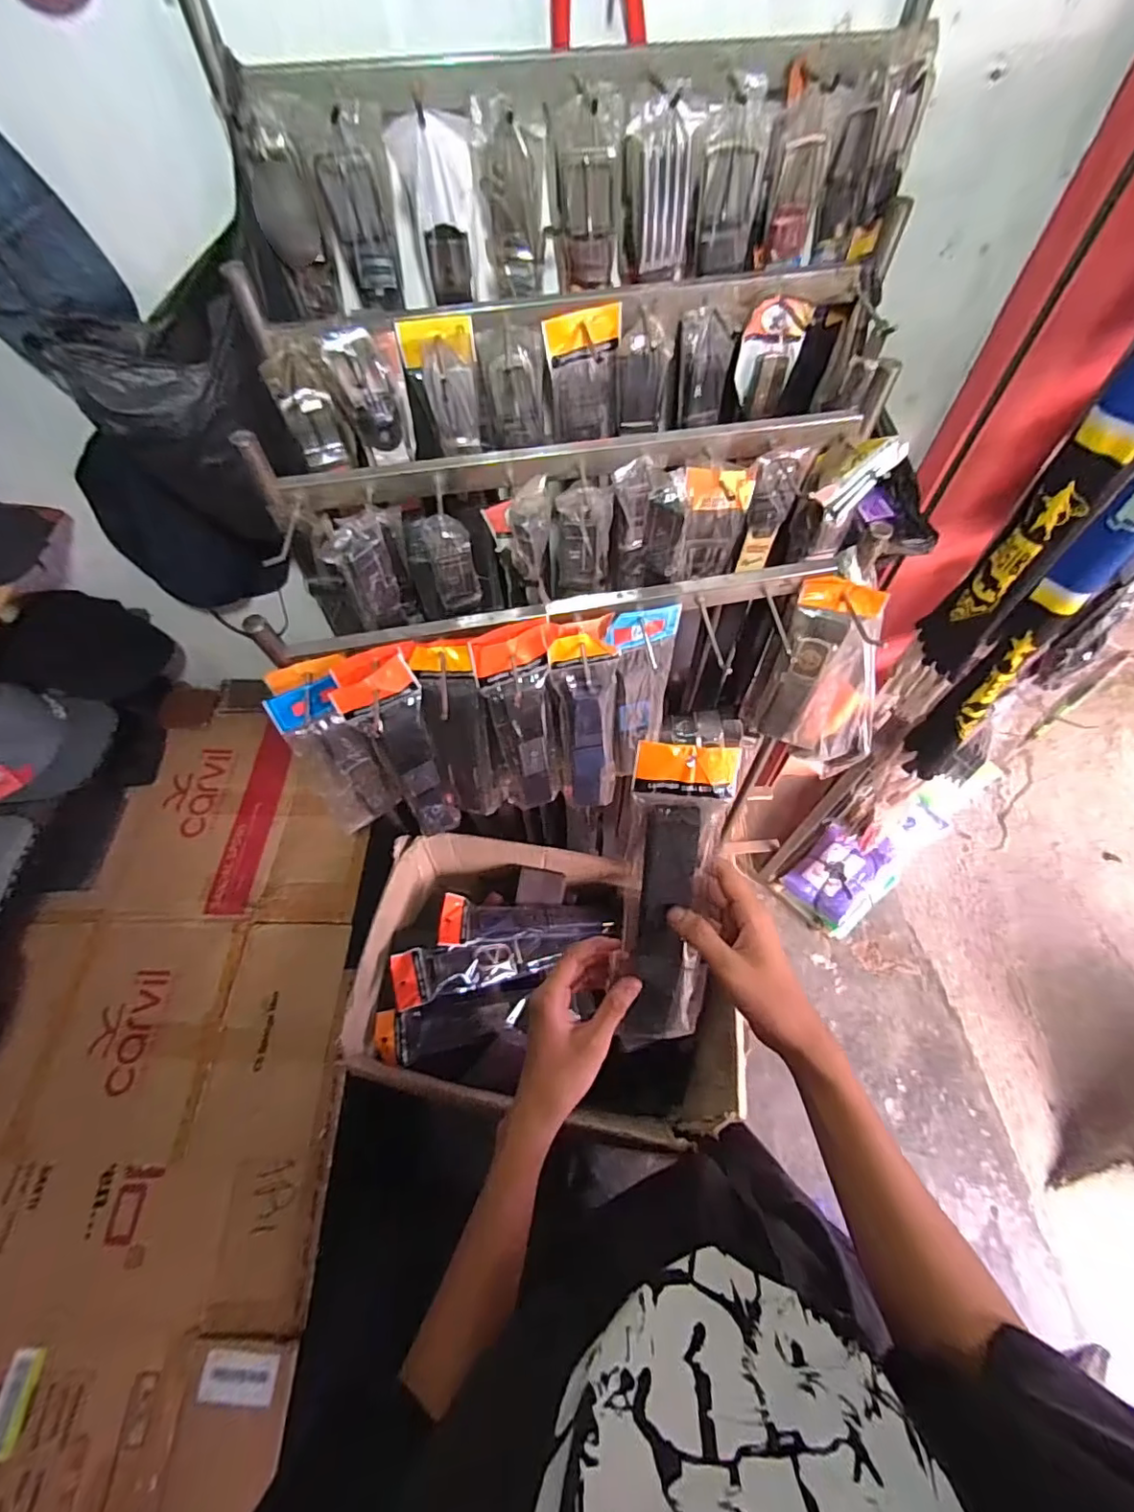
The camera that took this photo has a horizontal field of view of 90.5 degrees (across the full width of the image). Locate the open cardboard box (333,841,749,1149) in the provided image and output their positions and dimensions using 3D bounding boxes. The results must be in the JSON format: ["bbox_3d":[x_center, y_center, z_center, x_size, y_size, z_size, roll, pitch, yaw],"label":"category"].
[{"bbox_3d":[-0.021,0.363,0.930,0.561,0.222,0.369,10,60,8],"label":"open cardboard box"}]

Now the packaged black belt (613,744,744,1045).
[{"bbox_3d":[0.086,0.123,0.458,0.077,0.280,0.024,3,20,3],"label":"packaged black belt"}]

